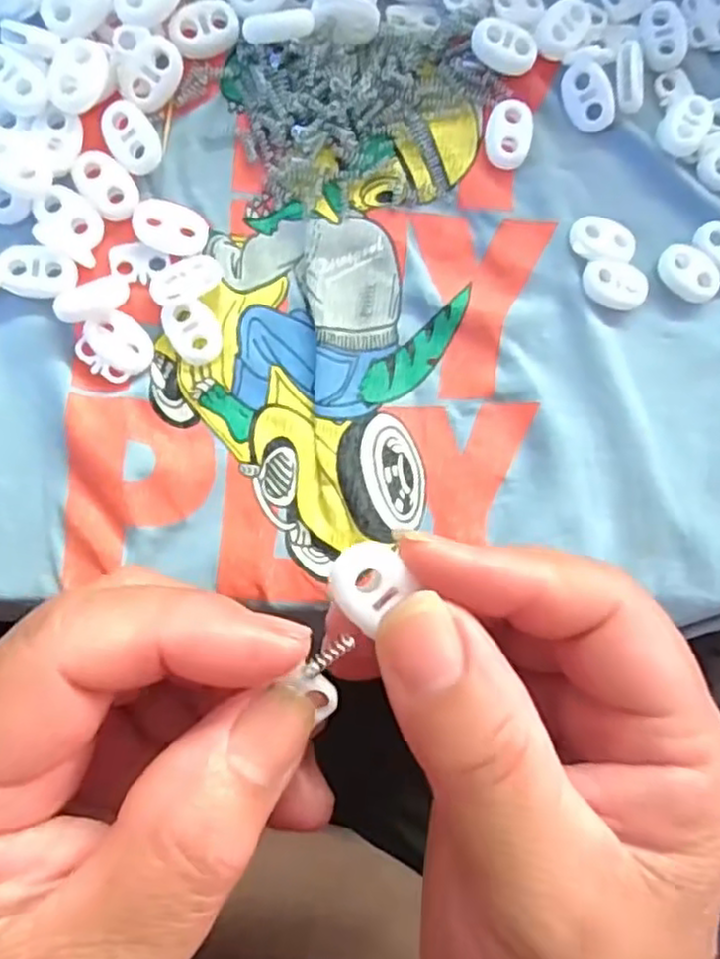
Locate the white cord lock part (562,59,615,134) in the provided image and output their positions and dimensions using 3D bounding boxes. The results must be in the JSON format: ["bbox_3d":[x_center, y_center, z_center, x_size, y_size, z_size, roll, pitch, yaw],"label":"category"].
[{"bbox_3d":[0.077,-0.129,0.239,0.015,0.004,0.022,-25,99,27],"label":"white cord lock part"}]

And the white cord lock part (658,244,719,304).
[{"bbox_3d":[0.112,-0.070,0.243,0.015,0.005,0.023,-42,92,-8],"label":"white cord lock part"}]

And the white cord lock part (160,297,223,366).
[{"bbox_3d":[-0.051,-0.046,0.220,0.016,0.004,0.021,-28,90,-8],"label":"white cord lock part"}]

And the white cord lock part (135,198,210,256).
[{"bbox_3d":[-0.058,-0.078,0.221,0.022,0.006,0.015,13,85,-6],"label":"white cord lock part"}]

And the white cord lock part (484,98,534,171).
[{"bbox_3d":[0.050,-0.116,0.237,0.015,0.004,0.022,9,86,-6],"label":"white cord lock part"}]

